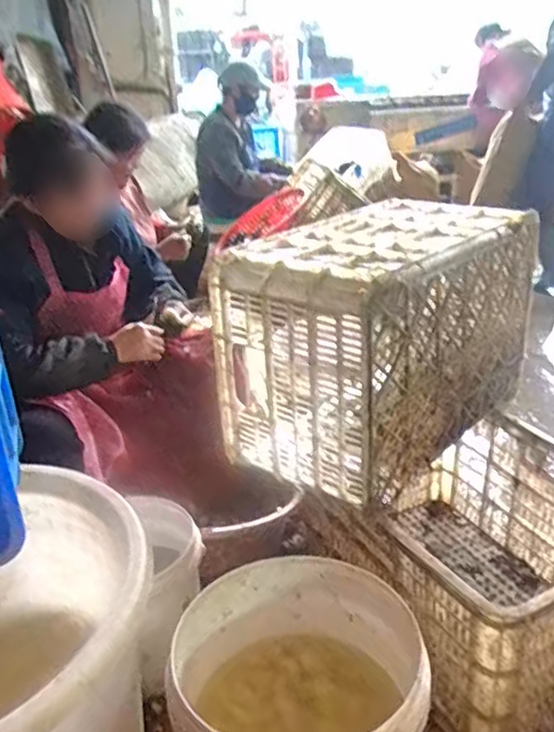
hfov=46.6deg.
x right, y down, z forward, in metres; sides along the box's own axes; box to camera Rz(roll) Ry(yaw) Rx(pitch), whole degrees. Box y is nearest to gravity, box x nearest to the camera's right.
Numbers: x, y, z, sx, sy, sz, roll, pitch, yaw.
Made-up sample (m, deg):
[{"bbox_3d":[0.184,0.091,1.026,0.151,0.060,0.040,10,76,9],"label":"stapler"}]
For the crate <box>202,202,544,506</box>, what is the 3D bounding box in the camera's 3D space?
[{"bbox_3d":[0.201,-0.065,1.223,0.333,0.379,0.554,19,32,39],"label":"crate"}]

